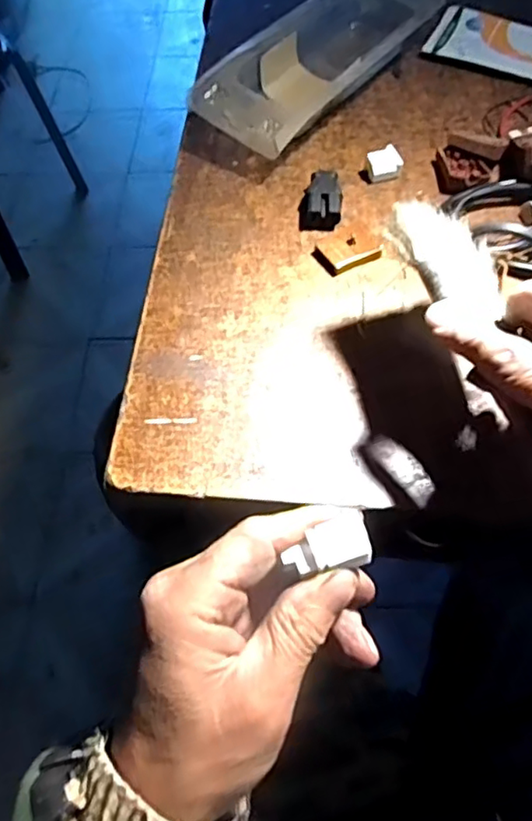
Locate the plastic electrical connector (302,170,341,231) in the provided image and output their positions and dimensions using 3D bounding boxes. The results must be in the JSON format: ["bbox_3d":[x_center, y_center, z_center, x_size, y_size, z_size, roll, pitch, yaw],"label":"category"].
[{"bbox_3d":[0.041,-0.151,0.430,0.025,0.016,0.045,6,62,7],"label":"plastic electrical connector"}]

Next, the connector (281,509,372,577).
[{"bbox_3d":[0.024,0.054,0.240,0.034,0.008,0.018,-14,61,-4],"label":"connector"}]

